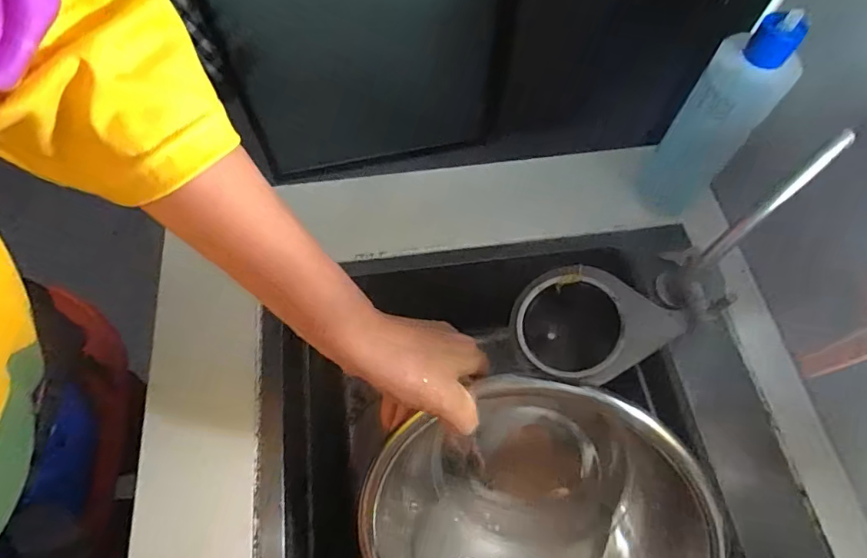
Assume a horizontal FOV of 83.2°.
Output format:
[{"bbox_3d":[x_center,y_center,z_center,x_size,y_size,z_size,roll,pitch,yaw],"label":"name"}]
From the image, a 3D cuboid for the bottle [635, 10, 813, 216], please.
[{"bbox_3d":[0.269,-0.157,0.458,0.067,0.215,0.070,36,69,15],"label":"bottle"}]

